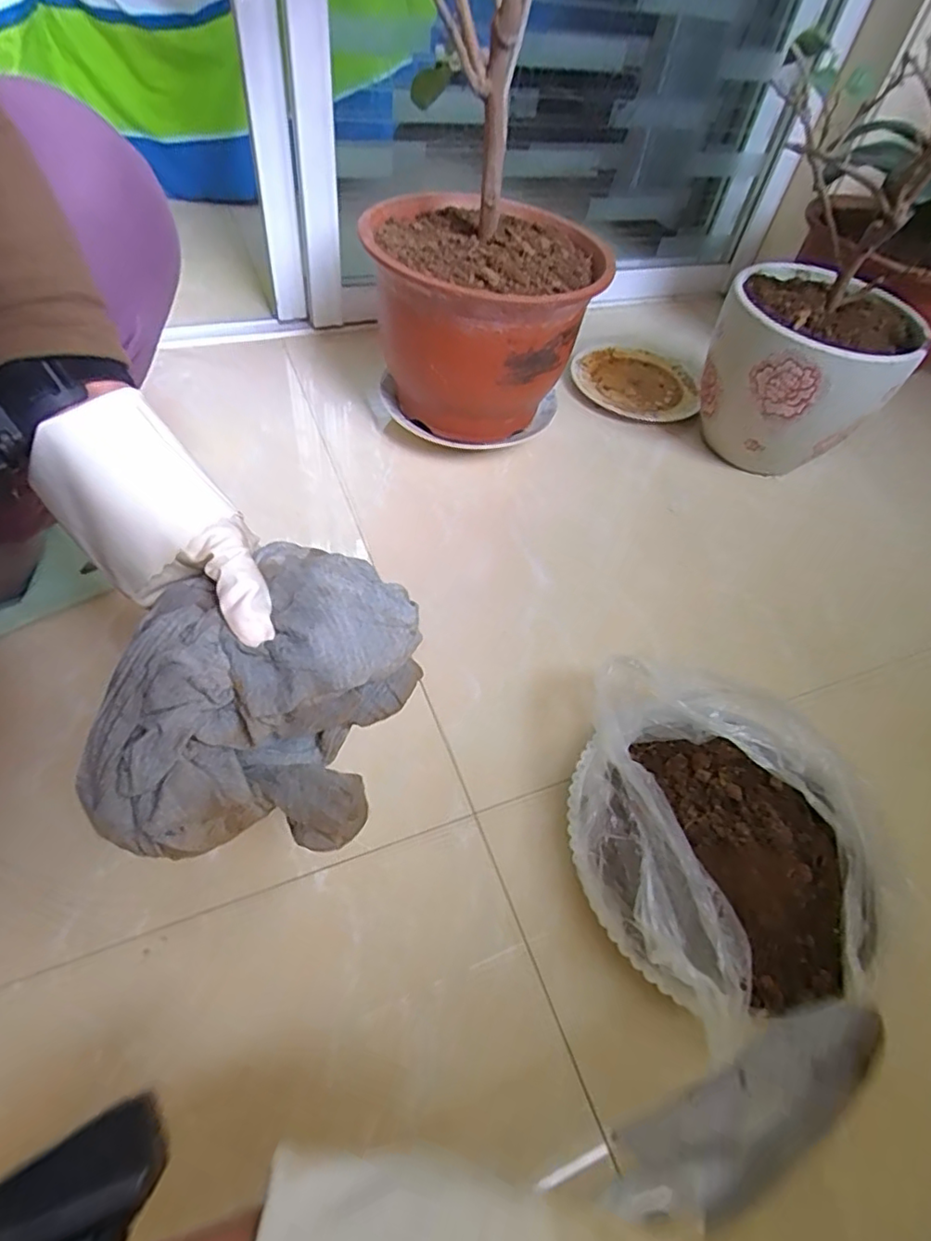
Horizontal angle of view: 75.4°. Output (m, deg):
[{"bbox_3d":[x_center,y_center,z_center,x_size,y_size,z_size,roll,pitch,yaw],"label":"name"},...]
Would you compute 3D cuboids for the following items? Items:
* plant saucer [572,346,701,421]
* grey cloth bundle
[{"bbox_3d":[0.276,-0.387,0.988,0.205,0.033,0.170,20,53,10],"label":"plant saucer"},{"bbox_3d":[-0.108,0.050,0.311,0.120,0.118,0.144,25,54,13],"label":"grey cloth bundle"}]

